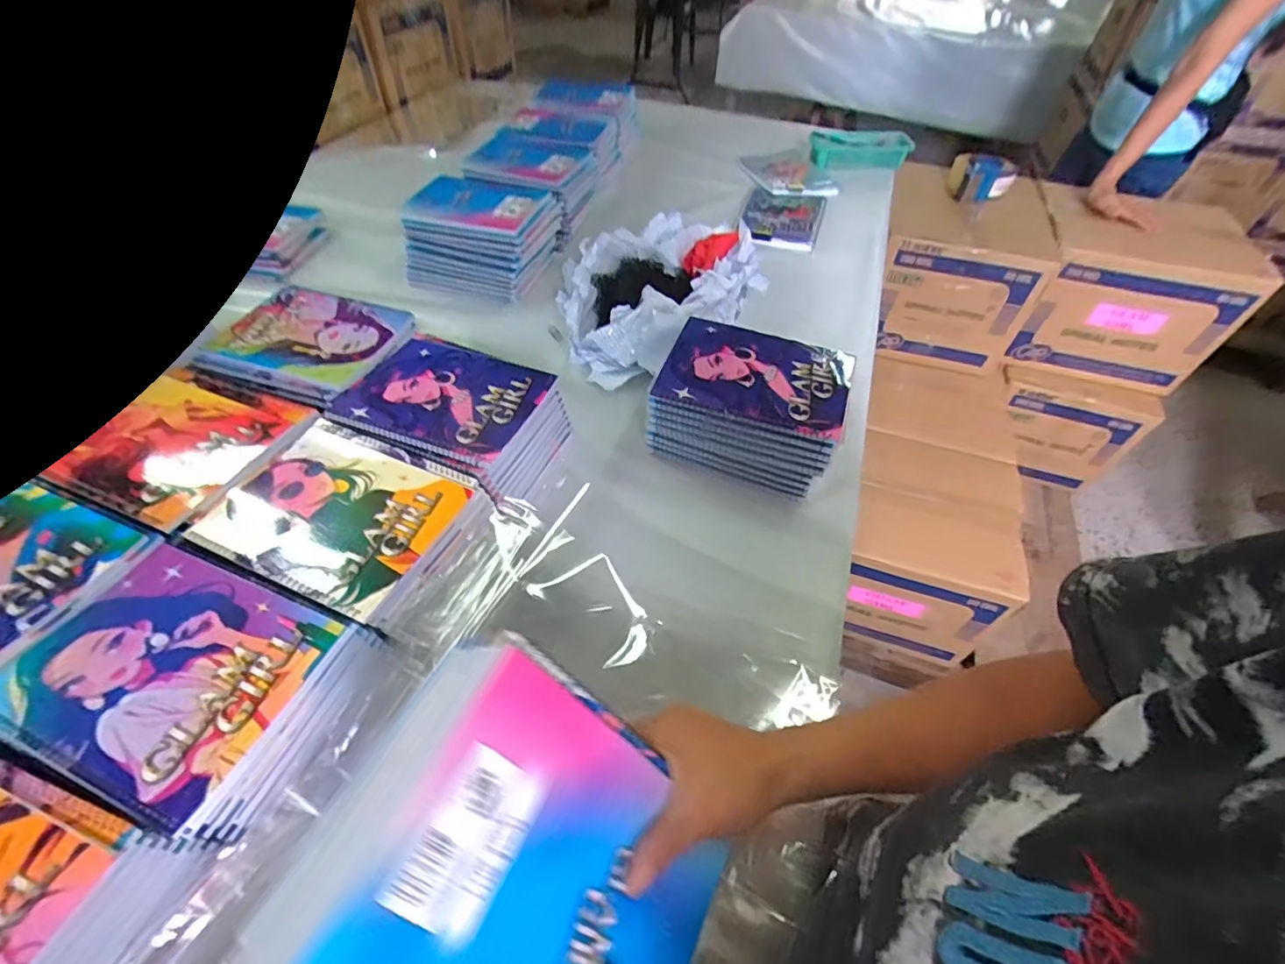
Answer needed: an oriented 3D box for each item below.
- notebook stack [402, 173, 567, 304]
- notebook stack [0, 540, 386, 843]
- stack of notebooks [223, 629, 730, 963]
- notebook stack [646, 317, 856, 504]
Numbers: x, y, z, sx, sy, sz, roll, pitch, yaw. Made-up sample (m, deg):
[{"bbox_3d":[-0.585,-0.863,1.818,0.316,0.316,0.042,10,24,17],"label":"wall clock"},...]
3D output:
[{"bbox_3d":[-0.260,-0.406,0.891,0.219,0.110,0.179,11,51,6],"label":"notebook stack"},{"bbox_3d":[-0.341,0.145,0.407,0.203,0.052,0.151,18,52,12],"label":"notebook stack"},{"bbox_3d":[-0.052,0.197,0.270,0.197,0.059,0.152,48,50,-21],"label":"stack of notebooks"},{"bbox_3d":[0.121,-0.083,0.624,0.195,0.119,0.145,18,52,12],"label":"notebook stack"}]

